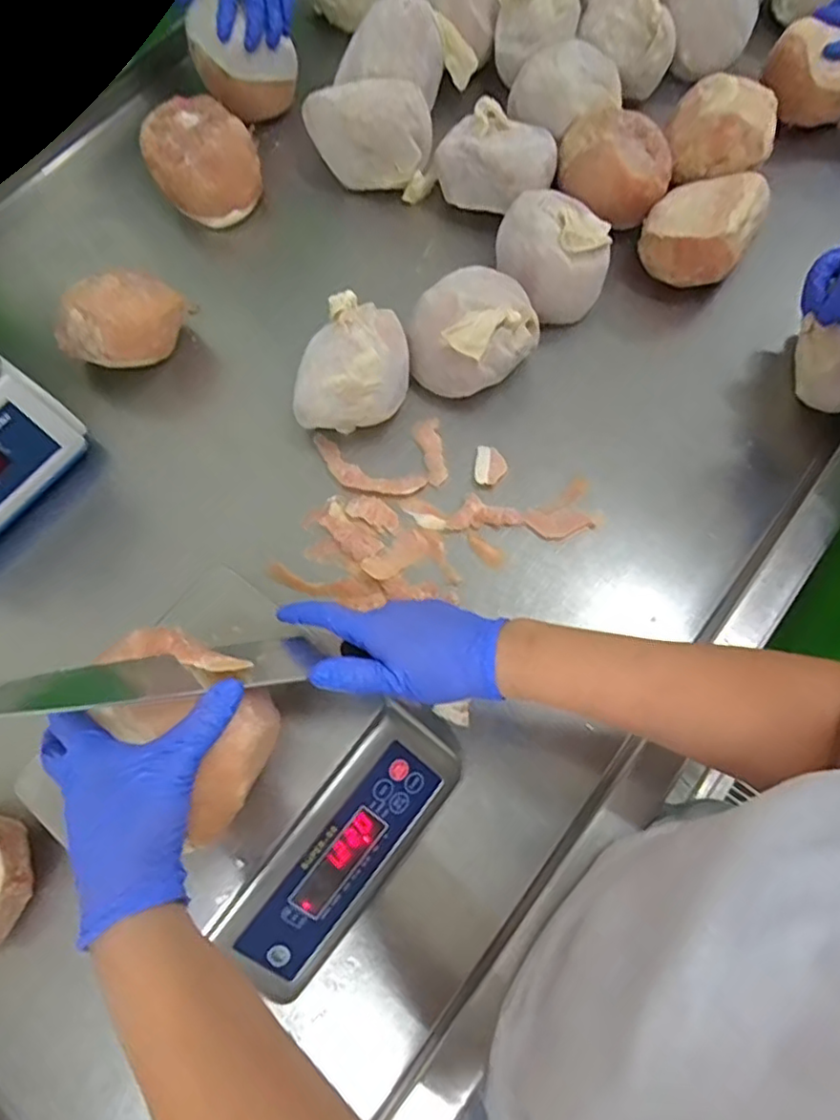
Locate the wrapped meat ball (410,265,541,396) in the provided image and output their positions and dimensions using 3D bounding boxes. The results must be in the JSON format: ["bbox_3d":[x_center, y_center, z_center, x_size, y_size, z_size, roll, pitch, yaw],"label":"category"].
[{"bbox_3d":[0.060,-0.240,0.676,0.117,0.095,0.121,-1,70,2],"label":"wrapped meat ball"}]

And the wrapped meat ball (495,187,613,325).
[{"bbox_3d":[0.149,-0.345,0.717,0.120,0.085,0.119,-1,70,2],"label":"wrapped meat ball"}]

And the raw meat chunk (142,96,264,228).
[{"bbox_3d":[-0.271,-0.500,0.794,0.127,0.069,0.138,-1,70,2],"label":"raw meat chunk"}]

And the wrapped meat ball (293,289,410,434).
[{"bbox_3d":[-0.072,-0.194,0.652,0.115,0.114,0.106,3,70,4],"label":"wrapped meat ball"}]

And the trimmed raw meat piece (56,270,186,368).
[{"bbox_3d":[-0.326,-0.264,0.690,0.079,0.074,0.127,35,75,14],"label":"trimmed raw meat piece"}]

